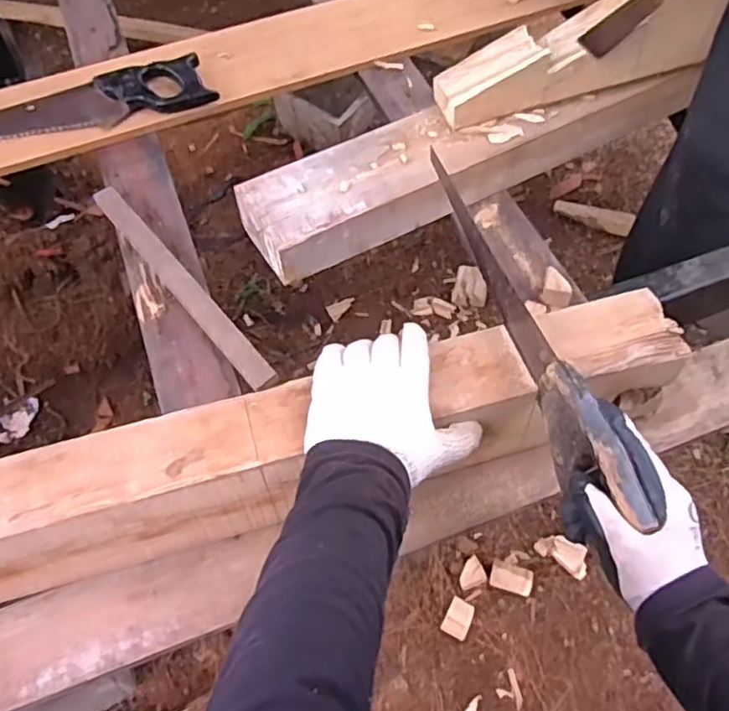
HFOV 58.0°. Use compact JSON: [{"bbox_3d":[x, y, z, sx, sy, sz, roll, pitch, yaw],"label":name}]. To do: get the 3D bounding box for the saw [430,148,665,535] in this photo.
[{"bbox_3d":[0.144,-0.030,0.603,0.041,0.078,0.419,-16,53,-5],"label":"saw"}]

